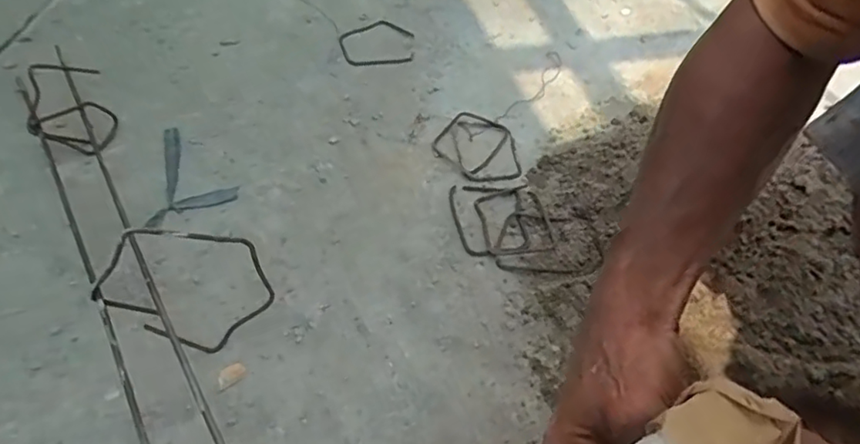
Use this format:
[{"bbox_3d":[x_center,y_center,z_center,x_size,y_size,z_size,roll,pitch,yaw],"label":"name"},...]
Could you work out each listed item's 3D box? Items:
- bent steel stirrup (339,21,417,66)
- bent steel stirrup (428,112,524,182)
[{"bbox_3d":[-0.080,-0.267,0.889,0.113,0.011,0.111,3,49,-4],"label":"bent steel stirrup"},{"bbox_3d":[0.056,-0.098,0.754,0.103,0.007,0.127,-2,49,-8],"label":"bent steel stirrup"}]

